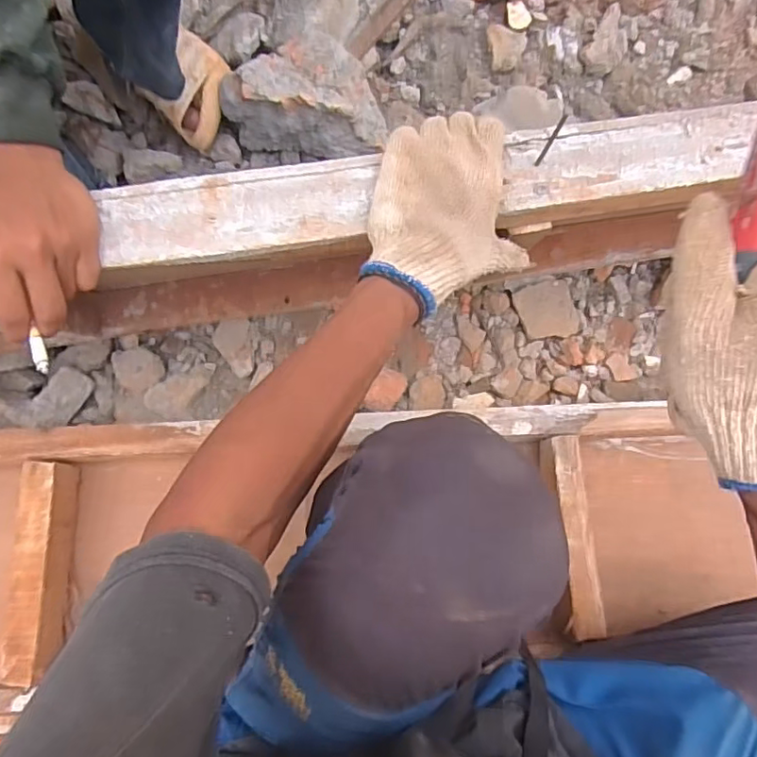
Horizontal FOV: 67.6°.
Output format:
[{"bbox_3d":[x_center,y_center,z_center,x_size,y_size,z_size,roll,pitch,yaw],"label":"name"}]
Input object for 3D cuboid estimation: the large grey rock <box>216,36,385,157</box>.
[{"bbox_3d":[-0.098,-0.387,0.765,0.213,0.091,0.134,8,87,-2],"label":"large grey rock"}]

